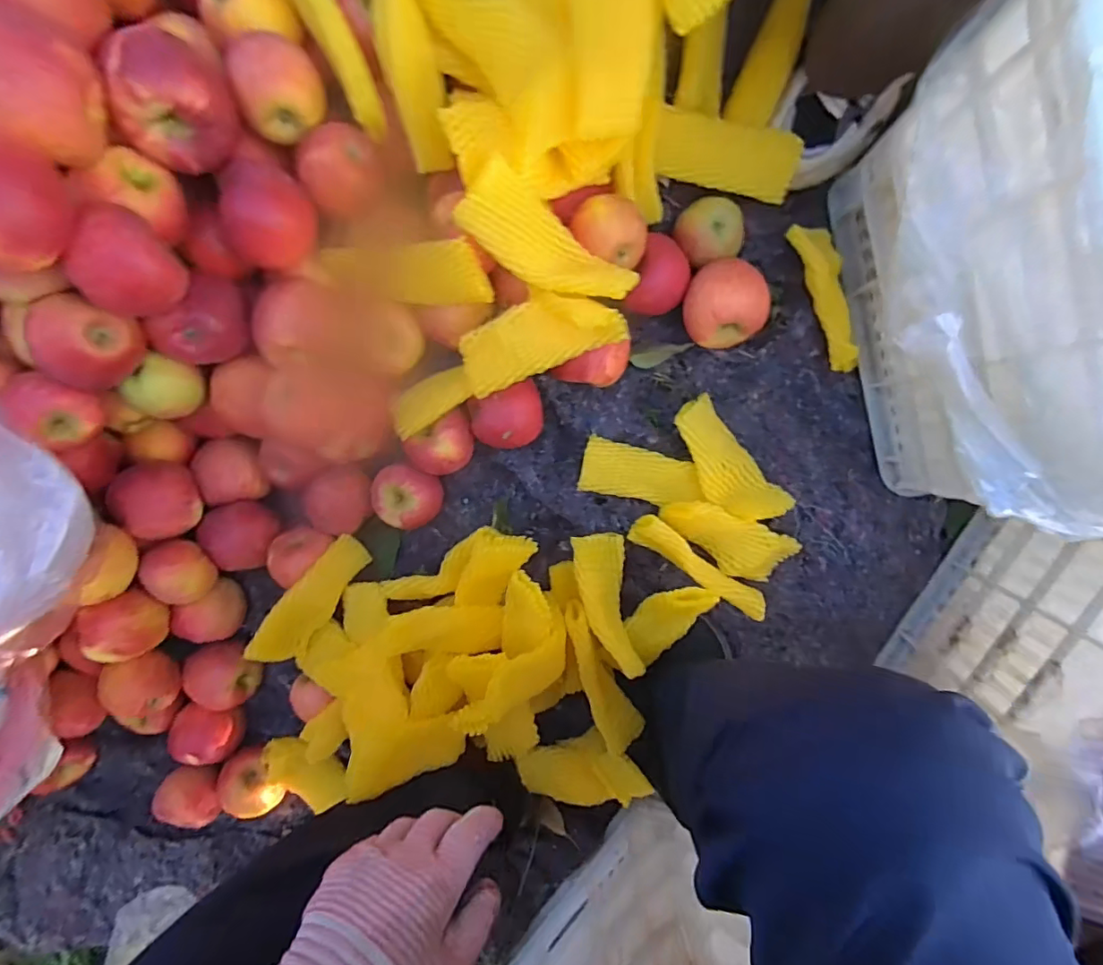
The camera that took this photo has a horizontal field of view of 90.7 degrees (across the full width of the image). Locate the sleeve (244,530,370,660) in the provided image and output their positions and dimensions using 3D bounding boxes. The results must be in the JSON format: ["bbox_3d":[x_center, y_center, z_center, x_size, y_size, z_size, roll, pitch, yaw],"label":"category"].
[{"bbox_3d":[-0.267,0.133,0.610,0.157,0.020,0.066,-56,134,-16],"label":"sleeve"}]

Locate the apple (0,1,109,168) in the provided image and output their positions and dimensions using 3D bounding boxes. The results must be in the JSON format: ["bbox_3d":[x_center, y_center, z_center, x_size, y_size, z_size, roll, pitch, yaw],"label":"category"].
[{"bbox_3d":[-0.358,-0.274,0.377,0.069,0.067,0.079,27,99,-5],"label":"apple"}]

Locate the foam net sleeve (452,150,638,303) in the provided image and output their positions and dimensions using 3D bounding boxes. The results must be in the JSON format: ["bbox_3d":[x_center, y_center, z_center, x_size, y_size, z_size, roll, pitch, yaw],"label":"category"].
[{"bbox_3d":[-0.001,-0.196,0.455,0.152,0.023,0.064,25,99,-21],"label":"foam net sleeve"}]

